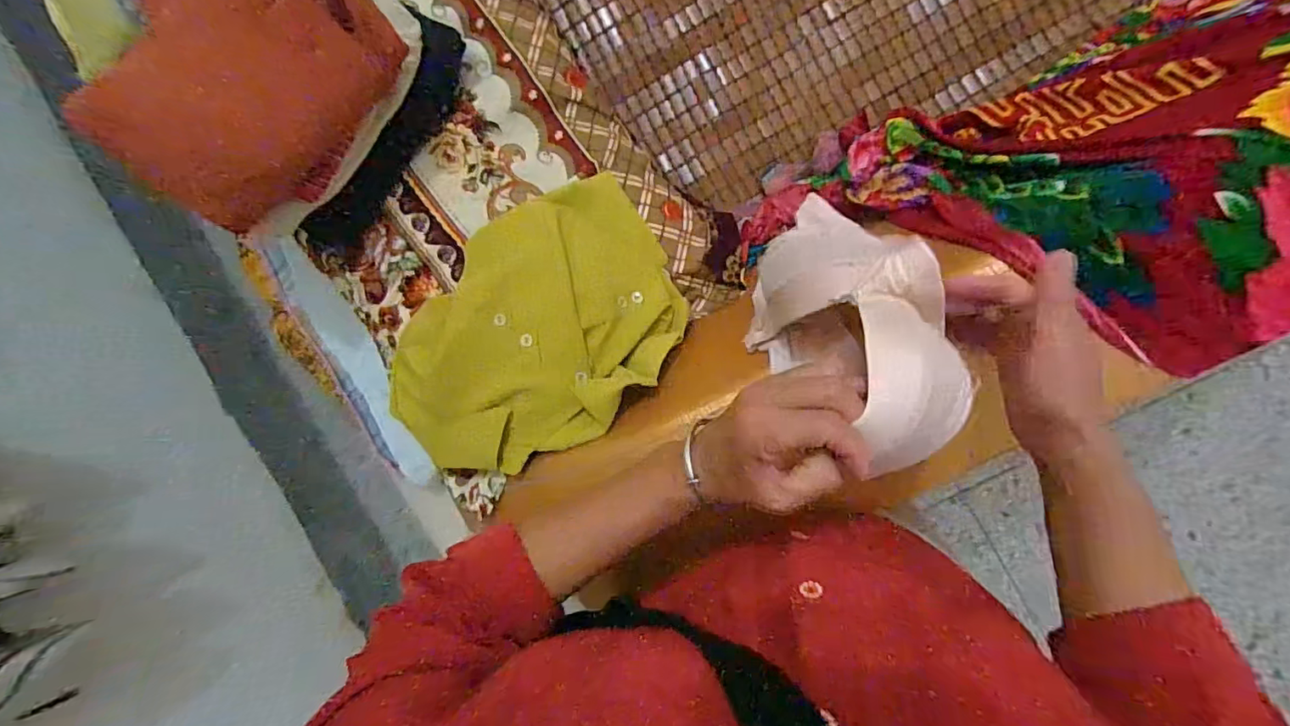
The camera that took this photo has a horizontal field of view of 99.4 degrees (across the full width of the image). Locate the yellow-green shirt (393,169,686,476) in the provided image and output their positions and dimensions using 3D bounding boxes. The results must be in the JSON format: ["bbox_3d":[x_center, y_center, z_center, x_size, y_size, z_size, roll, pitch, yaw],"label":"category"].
[{"bbox_3d":[-0.106,-0.030,0.584,0.300,0.137,0.216,-39,89,11],"label":"yellow-green shirt"}]

